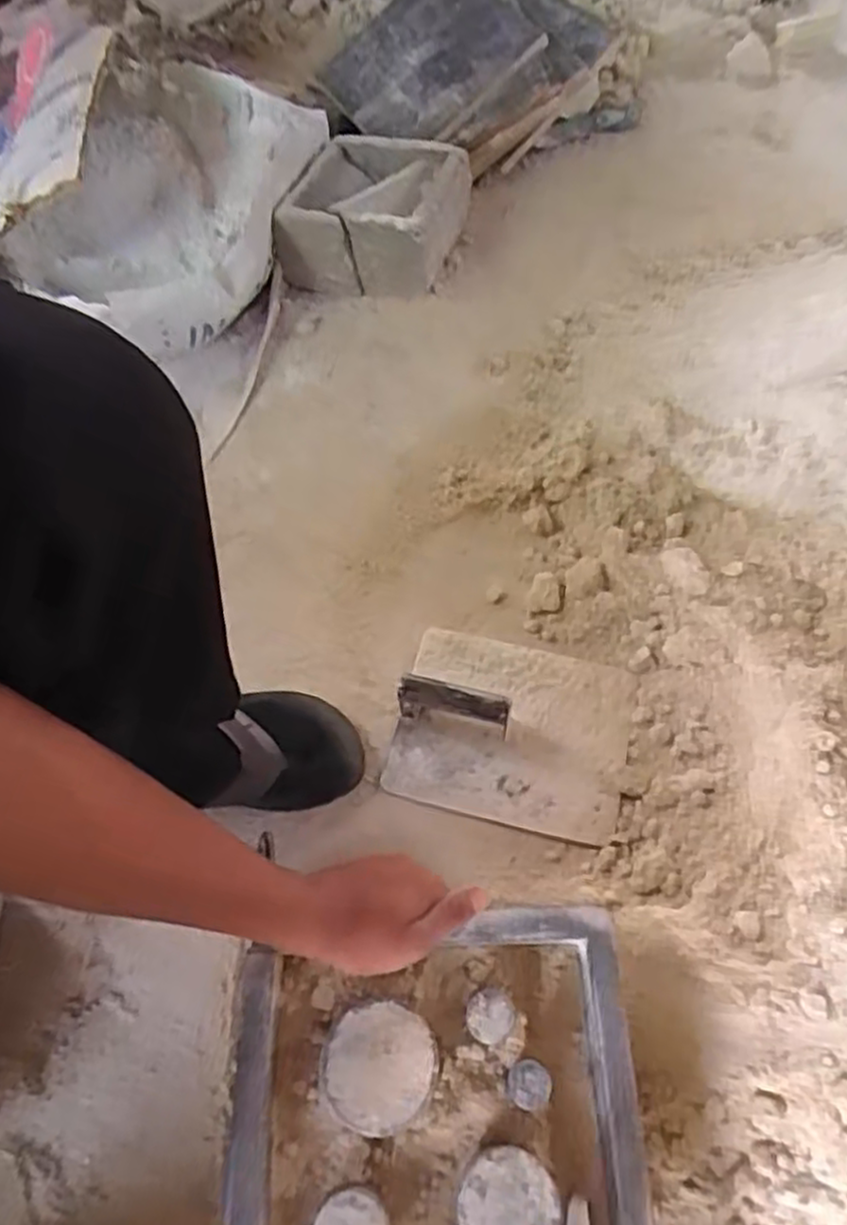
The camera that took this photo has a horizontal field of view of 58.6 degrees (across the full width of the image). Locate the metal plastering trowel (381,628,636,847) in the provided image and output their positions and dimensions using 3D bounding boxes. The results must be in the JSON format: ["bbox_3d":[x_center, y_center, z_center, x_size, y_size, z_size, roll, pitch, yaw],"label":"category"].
[{"bbox_3d":[0.078,0.098,0.668,0.204,0.056,0.167,13,66,6],"label":"metal plastering trowel"}]

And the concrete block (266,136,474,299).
[{"bbox_3d":[-0.061,-0.514,0.983,0.198,0.105,0.202,17,65,12],"label":"concrete block"}]

